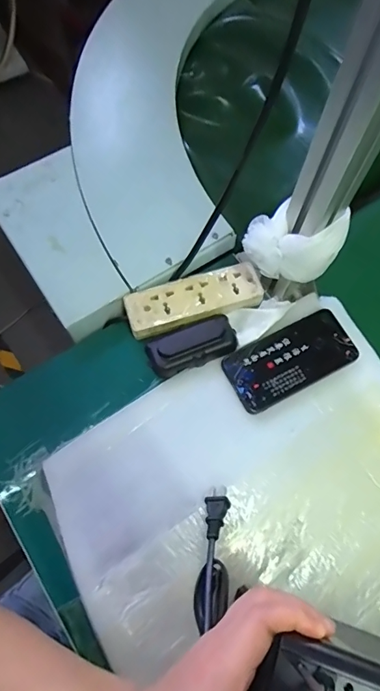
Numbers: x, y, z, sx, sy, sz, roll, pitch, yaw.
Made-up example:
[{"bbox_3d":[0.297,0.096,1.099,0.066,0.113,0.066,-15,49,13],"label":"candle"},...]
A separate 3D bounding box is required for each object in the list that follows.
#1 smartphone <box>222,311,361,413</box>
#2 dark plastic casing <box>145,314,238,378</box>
[{"bbox_3d":[0.119,0.017,0.512,0.152,0.016,0.076,-25,72,-12],"label":"smartphone"},{"bbox_3d":[0.003,0.000,0.509,0.105,0.023,0.046,-20,71,-10],"label":"dark plastic casing"}]

